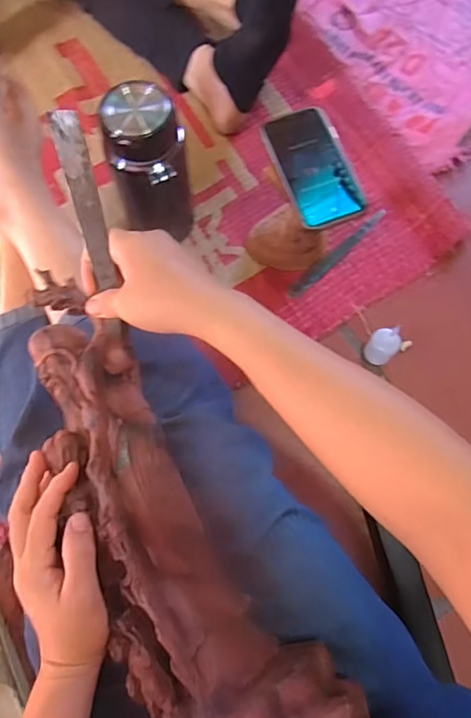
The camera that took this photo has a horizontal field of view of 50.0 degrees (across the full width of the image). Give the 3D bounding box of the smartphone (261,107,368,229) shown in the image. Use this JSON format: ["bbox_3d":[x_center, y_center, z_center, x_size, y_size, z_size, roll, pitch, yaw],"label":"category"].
[{"bbox_3d":[0.087,-0.215,0.561,0.076,0.012,0.145,-17,71,-7],"label":"smartphone"}]

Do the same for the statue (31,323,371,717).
[{"bbox_3d":[-0.046,0.138,0.370,0.140,0.075,0.393,-31,68,-10],"label":"statue"}]

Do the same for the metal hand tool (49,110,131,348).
[{"bbox_3d":[-0.103,-0.085,0.373,0.021,0.176,0.011,-7,33,-3],"label":"metal hand tool"}]

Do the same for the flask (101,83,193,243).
[{"bbox_3d":[-0.107,-0.229,0.636,0.097,0.207,0.076,-7,70,-3],"label":"flask"}]

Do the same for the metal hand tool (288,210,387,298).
[{"bbox_3d":[0.149,-0.154,0.735,0.193,0.011,0.019,-41,77,-12],"label":"metal hand tool"}]

